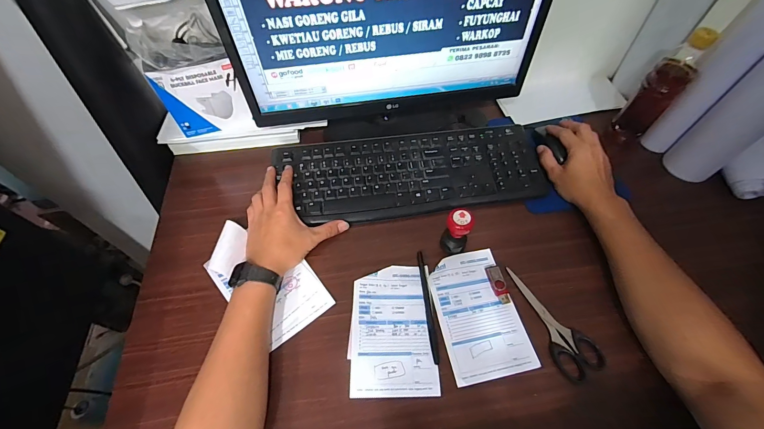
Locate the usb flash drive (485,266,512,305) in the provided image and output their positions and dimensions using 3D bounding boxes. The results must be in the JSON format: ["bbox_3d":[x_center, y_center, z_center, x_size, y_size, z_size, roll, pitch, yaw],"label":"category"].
[{"bbox_3d":[0.159,0.096,0.446,0.018,0.011,0.052,-15,64,-8],"label":"usb flash drive"}]

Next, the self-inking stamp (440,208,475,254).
[{"bbox_3d":[0.104,0.024,0.451,0.037,0.068,0.036,0,57,0],"label":"self-inking stamp"}]

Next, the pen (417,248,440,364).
[{"bbox_3d":[0.060,0.119,0.435,0.009,0.010,0.146,-4,63,-2],"label":"pen"}]

